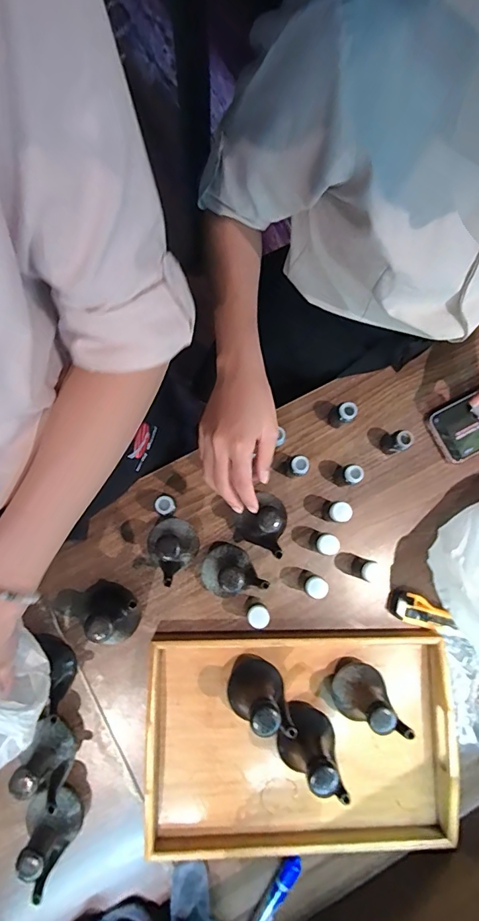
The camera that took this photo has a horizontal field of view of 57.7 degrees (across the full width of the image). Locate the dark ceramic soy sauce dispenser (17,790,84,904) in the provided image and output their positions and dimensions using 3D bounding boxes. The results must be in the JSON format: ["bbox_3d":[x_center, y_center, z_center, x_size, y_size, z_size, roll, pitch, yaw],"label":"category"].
[{"bbox_3d":[-0.220,0.423,0.501,0.066,0.087,0.073,32,82,1],"label":"dark ceramic soy sauce dispenser"}]

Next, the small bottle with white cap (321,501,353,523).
[{"bbox_3d":[0.130,0.070,0.588,0.028,0.064,0.032,-11,84,-4],"label":"small bottle with white cap"}]

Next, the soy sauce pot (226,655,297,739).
[{"bbox_3d":[0.021,0.283,0.521,0.069,0.101,0.072,0,83,-3],"label":"soy sauce pot"}]

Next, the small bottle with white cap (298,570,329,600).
[{"bbox_3d":[0.095,0.164,0.571,0.026,0.064,0.031,-43,87,-7],"label":"small bottle with white cap"}]

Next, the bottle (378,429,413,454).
[{"bbox_3d":[0.215,-0.025,0.598,0.022,0.055,0.031,-42,87,-7],"label":"bottle"}]

